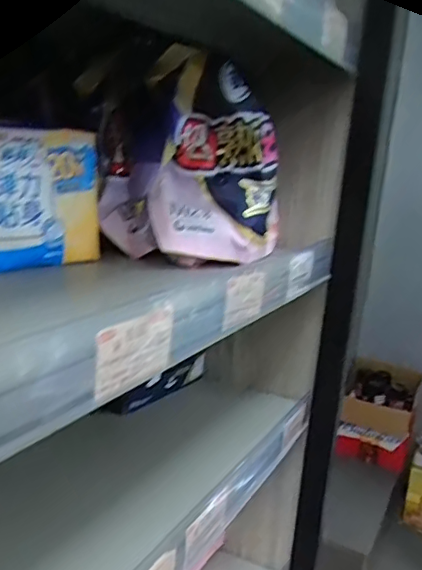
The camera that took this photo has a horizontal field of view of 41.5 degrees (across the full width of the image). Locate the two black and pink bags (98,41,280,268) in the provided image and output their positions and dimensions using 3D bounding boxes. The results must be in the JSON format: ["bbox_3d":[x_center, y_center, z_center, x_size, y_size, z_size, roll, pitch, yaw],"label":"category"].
[{"bbox_3d":[-0.014,-0.096,0.426,0.135,0.141,0.102,6,13,5],"label":"two black and pink bags"}]

